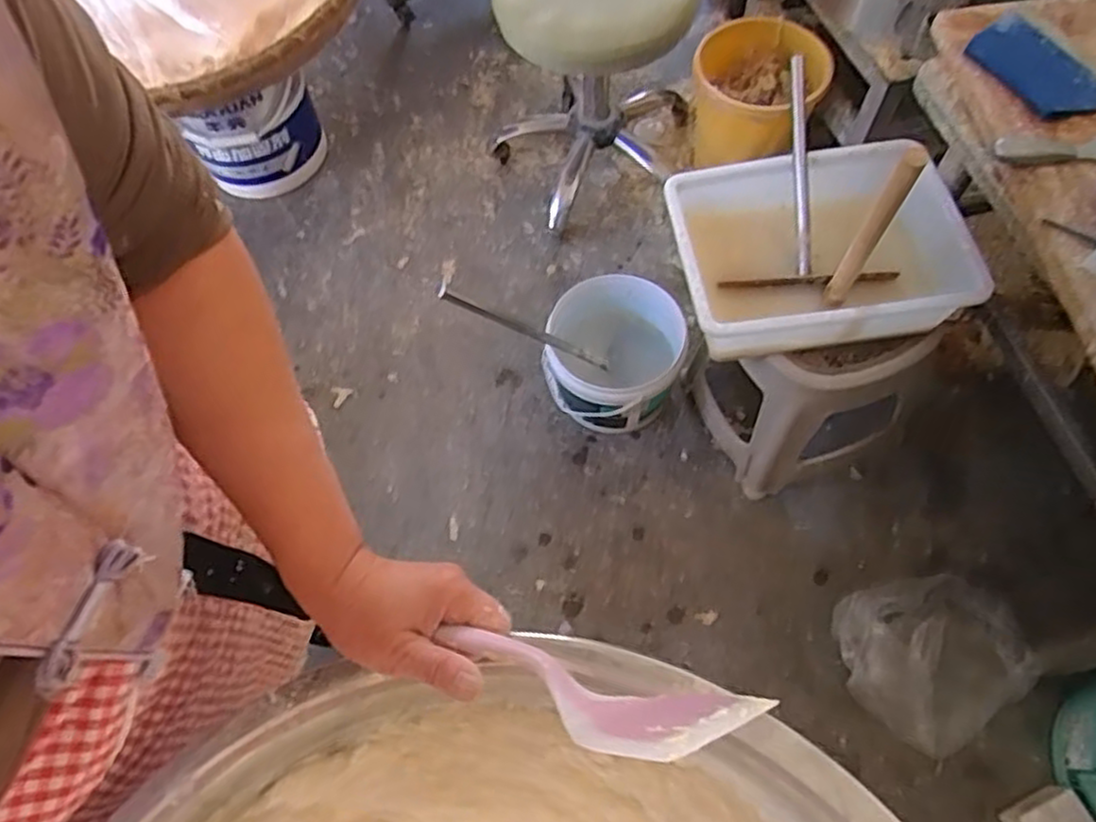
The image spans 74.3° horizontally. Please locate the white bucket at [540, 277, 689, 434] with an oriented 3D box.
[{"bbox_3d":[0.111,-0.088,1.259,0.225,0.186,0.225,-1,63,3],"label":"white bucket"}]

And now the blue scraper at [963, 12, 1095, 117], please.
[{"bbox_3d":[0.570,-0.395,0.839,0.086,0.014,0.165,-35,73,-9],"label":"blue scraper"}]

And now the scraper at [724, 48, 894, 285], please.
[{"bbox_3d":[0.342,-0.324,0.981,0.224,0.061,0.305,-4,98,2],"label":"scraper"}]

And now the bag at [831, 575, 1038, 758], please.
[{"bbox_3d":[0.554,0.355,1.033,0.239,0.079,0.227,-12,63,-3],"label":"bag"}]

